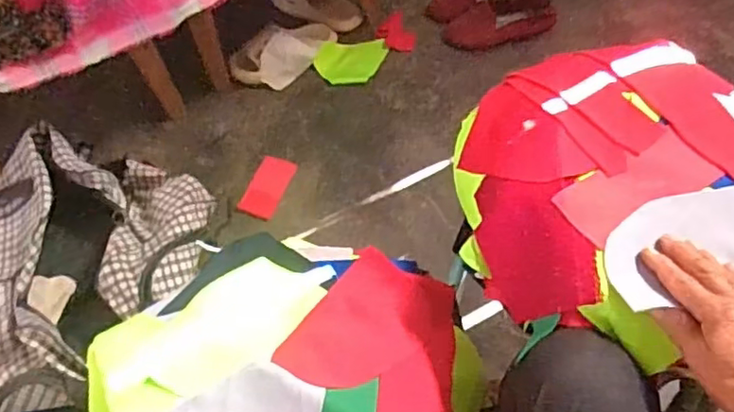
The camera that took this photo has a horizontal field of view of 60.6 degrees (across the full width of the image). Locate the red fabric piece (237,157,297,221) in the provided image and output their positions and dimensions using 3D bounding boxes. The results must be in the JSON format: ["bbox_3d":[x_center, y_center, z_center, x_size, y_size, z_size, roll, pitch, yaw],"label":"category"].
[{"bbox_3d":[-0.184,-0.036,1.169,0.068,0.008,0.152,9,46,8],"label":"red fabric piece"}]

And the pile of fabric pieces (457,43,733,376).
[{"bbox_3d":[0.258,-0.009,0.584,0.327,0.077,0.321,-6,58,-1],"label":"pile of fabric pieces"}]

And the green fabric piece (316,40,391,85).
[{"bbox_3d":[-0.030,-0.306,1.322,0.159,0.024,0.107,-10,59,-4],"label":"green fabric piece"}]

